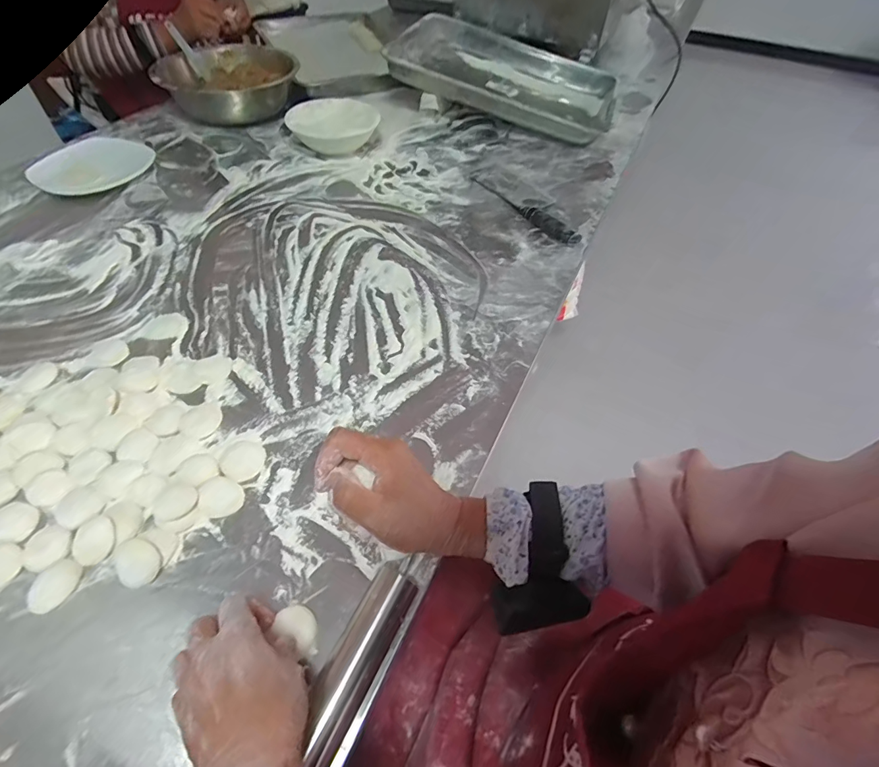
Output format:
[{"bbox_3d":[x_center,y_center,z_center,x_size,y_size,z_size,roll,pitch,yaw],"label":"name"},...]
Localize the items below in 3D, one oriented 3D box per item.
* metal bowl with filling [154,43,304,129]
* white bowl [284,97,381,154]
[{"bbox_3d":[-0.451,-0.659,0.961,0.262,0.086,0.218,-10,53,-11],"label":"metal bowl with filling"},{"bbox_3d":[-0.207,-0.501,0.866,0.168,0.062,0.168,1,52,-2],"label":"white bowl"}]

